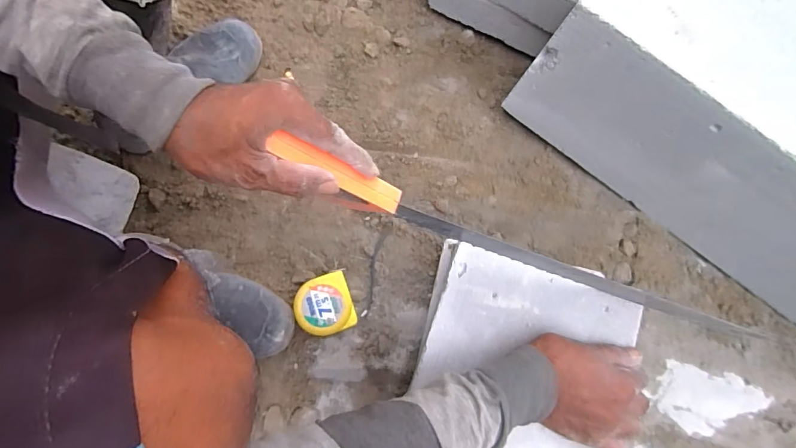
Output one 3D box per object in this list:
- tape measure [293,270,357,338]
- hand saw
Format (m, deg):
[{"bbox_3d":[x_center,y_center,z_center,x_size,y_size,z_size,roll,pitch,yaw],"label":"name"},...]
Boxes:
[{"bbox_3d":[-0.096,0.108,0.561,0.071,0.036,0.072,-20,79,-4],"label":"tape measure"},{"bbox_3d":[0.097,0.020,0.379,0.419,0.111,0.018,21,79,-15],"label":"hand saw"}]

